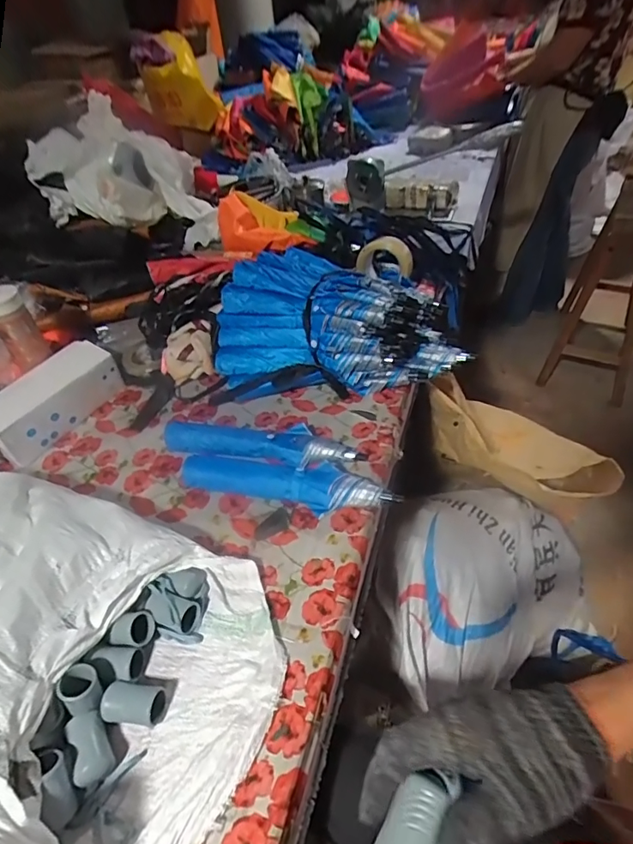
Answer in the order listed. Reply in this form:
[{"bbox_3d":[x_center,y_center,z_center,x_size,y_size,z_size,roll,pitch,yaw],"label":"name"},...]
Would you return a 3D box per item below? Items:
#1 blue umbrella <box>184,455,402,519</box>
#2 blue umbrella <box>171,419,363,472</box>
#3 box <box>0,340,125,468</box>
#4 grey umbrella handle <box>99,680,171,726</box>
[{"bbox_3d":[-0.042,0.089,0.721,0.314,0.047,0.071,7,45,14],"label":"blue umbrella"},{"bbox_3d":[-0.087,0.034,0.783,0.325,0.047,0.076,3,44,10],"label":"blue umbrella"},{"bbox_3d":[-0.498,-0.021,0.858,0.103,0.100,0.311,26,52,30],"label":"box"},{"bbox_3d":[-0.195,0.302,0.518,0.064,0.029,0.038,1,44,8],"label":"grey umbrella handle"}]

